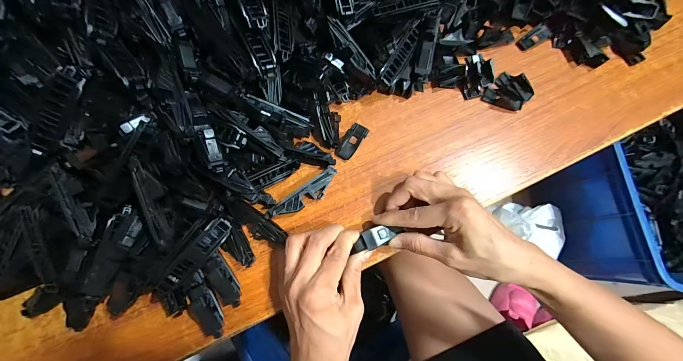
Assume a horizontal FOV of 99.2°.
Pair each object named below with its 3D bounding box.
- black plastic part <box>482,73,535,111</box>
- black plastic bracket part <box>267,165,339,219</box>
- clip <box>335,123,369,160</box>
[{"bbox_3d":[0.183,-0.096,0.319,0.042,0.010,0.045,42,80,9],"label":"black plastic part"},{"bbox_3d":[-0.036,0.016,0.285,0.078,0.017,0.018,-37,80,-8],"label":"black plastic bracket part"},{"bbox_3d":[0.011,-0.041,0.307,0.018,0.005,0.042,32,79,7],"label":"clip"}]

